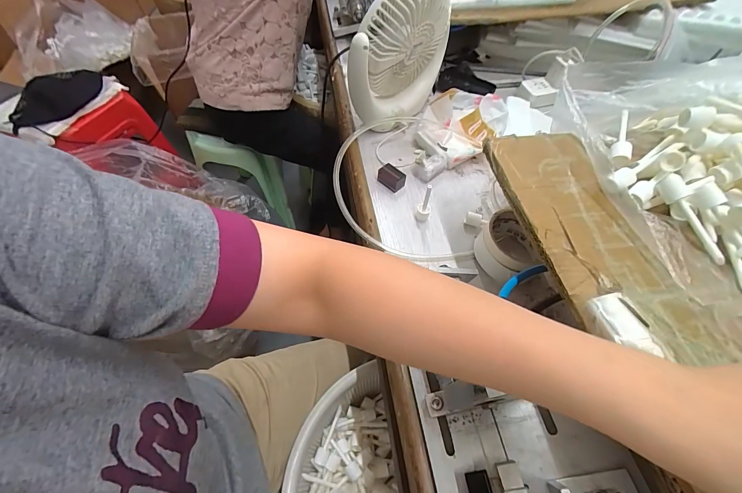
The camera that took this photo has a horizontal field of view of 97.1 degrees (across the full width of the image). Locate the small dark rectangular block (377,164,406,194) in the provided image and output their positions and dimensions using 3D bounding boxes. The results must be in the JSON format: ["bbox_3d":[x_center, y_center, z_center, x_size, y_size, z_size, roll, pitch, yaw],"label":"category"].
[{"bbox_3d":[0.031,-0.105,0.508,0.024,0.026,0.041,-38,65,-24],"label":"small dark rectangular block"}]

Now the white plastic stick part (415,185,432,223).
[{"bbox_3d":[0.075,-0.056,0.453,0.019,0.067,0.015,15,57,7],"label":"white plastic stick part"}]

